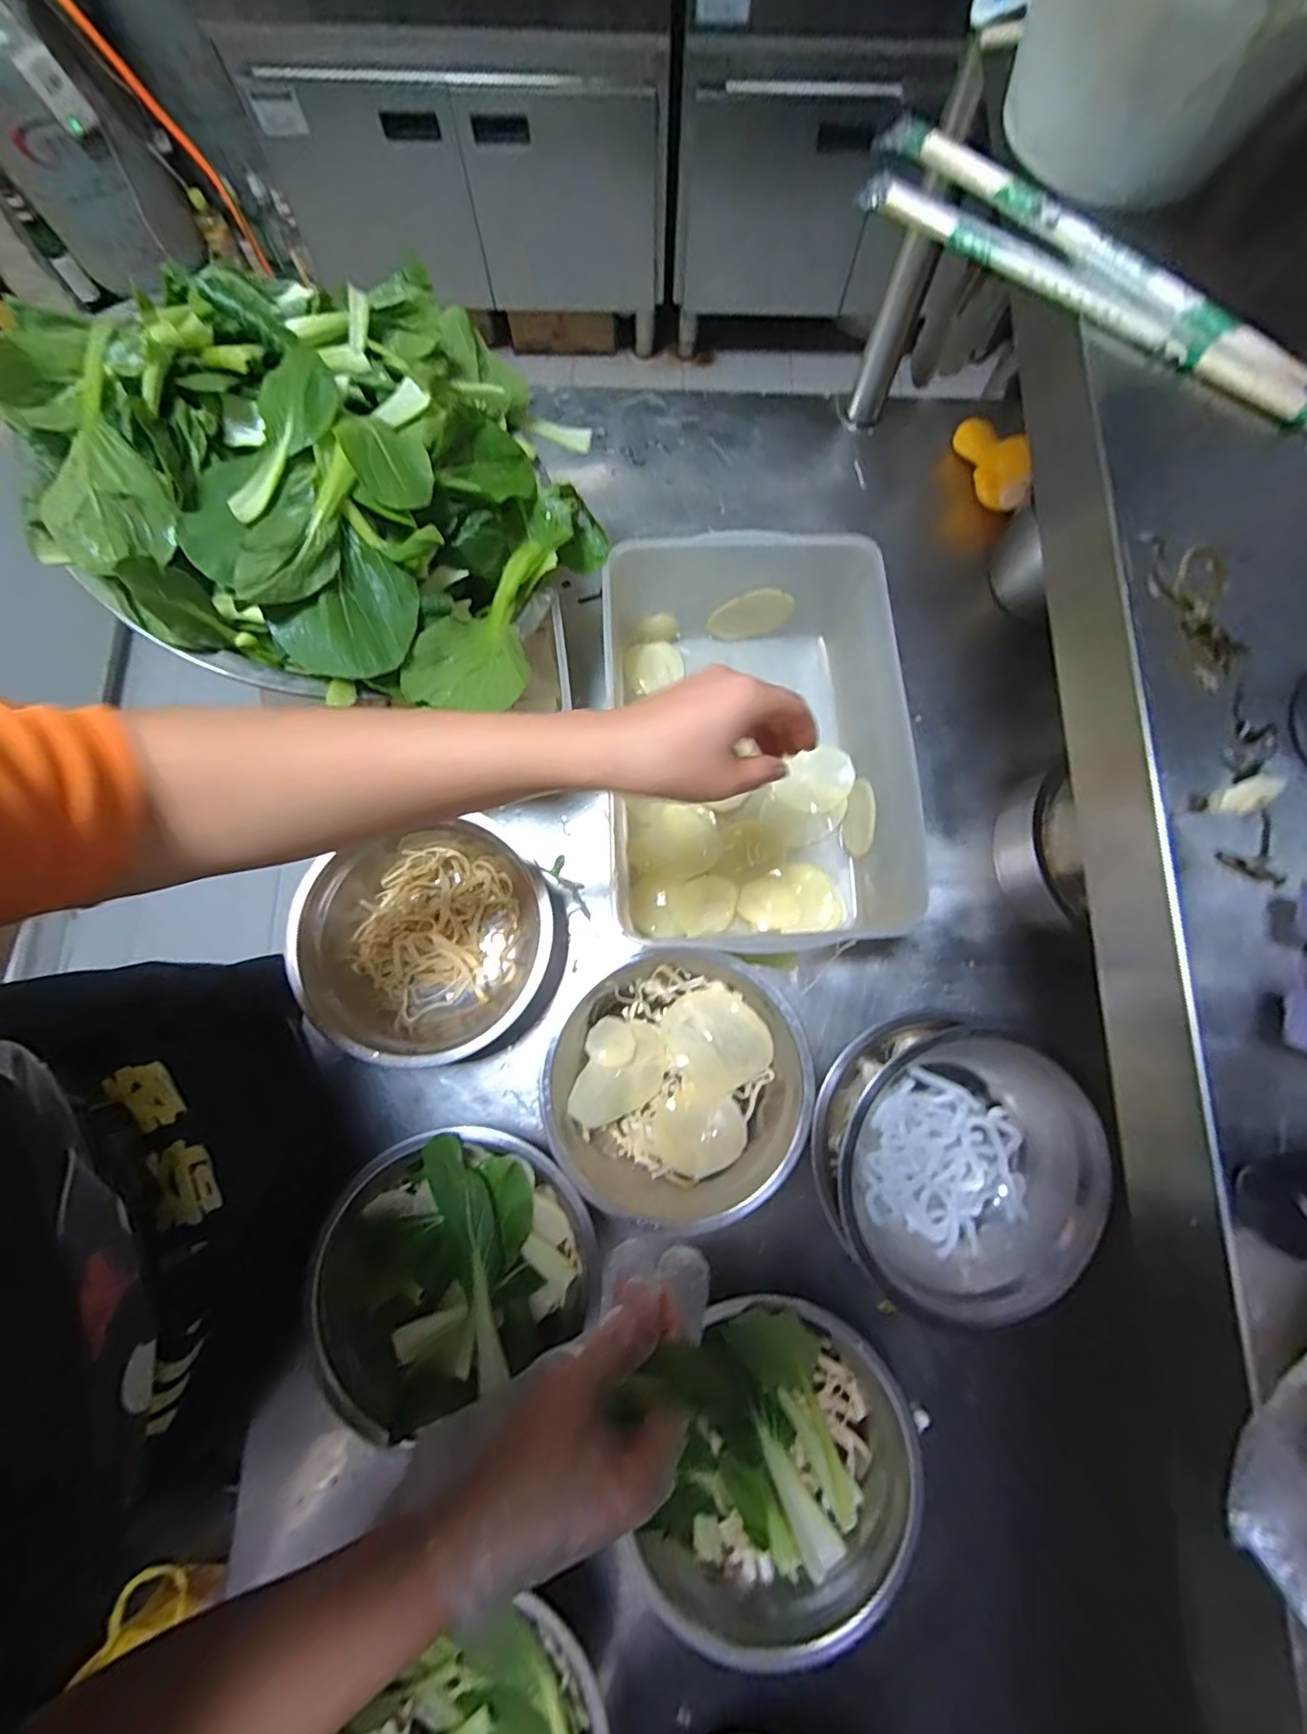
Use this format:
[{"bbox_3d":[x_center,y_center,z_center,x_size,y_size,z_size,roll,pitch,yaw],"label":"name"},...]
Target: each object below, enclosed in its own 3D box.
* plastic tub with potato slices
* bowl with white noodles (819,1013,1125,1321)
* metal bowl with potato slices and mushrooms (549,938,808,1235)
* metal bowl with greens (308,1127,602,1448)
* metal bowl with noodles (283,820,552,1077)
[{"bbox_3d":[0.081,-0.090,0.485,0.222,0.122,0.315,-2,78,-1],"label":"plastic tub with potato slices"},{"bbox_3d":[0.208,0.210,0.432,0.179,0.103,0.187,0,78,0],"label":"bowl with white noodles"},{"bbox_3d":[0.018,0.164,0.455,0.192,0.059,0.180,0,78,0],"label":"metal bowl with potato slices and mushrooms"},{"bbox_3d":[-0.139,0.277,0.424,0.184,0.066,0.166,-21,79,-4],"label":"metal bowl with greens"},{"bbox_3d":[-0.187,0.063,0.481,0.203,0.055,0.181,-11,78,-2],"label":"metal bowl with noodles"}]

